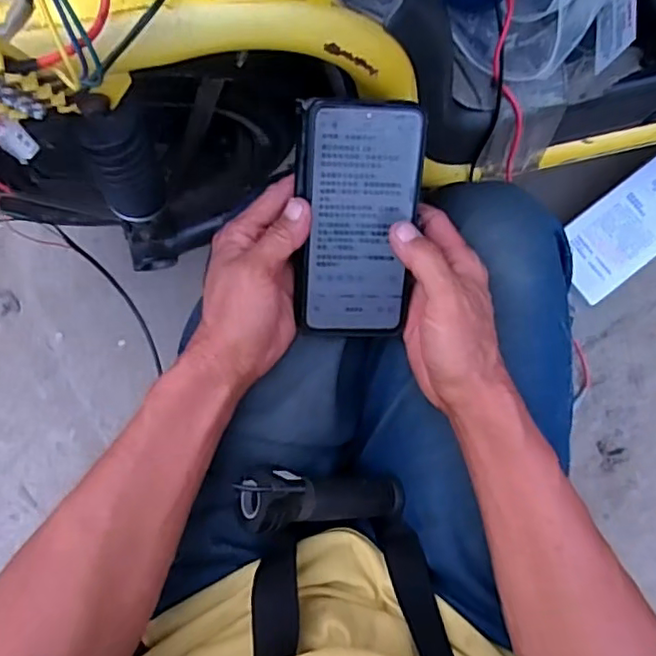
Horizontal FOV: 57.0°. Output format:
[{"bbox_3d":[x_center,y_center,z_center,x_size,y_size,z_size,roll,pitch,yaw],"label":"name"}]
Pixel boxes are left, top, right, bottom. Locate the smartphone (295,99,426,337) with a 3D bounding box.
[{"bbox_3d":[0.019,-0.069,0.418,0.080,0.011,0.163,2,114,0],"label":"smartphone"}]

